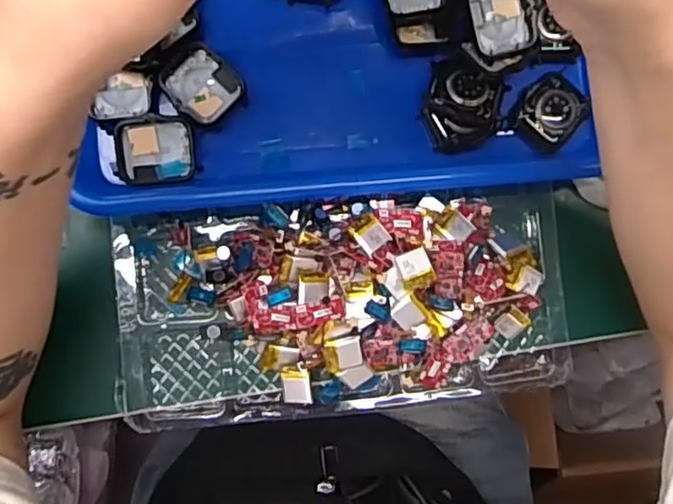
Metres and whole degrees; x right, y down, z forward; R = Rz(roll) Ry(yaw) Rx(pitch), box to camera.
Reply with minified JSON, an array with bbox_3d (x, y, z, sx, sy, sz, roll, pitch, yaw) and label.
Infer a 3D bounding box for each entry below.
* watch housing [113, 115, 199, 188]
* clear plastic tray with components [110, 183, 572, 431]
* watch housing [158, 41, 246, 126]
[{"bbox_3d":[-0.101,-0.057,0.353,0.042,0.011,0.036,-10,86,-6],"label":"watch housing"},{"bbox_3d":[0.006,0.030,0.363,0.257,0.048,0.122,-5,85,-5],"label":"clear plastic tray with components"},{"bbox_3d":[-0.076,-0.096,0.357,0.039,0.011,0.037,42,83,0],"label":"watch housing"}]

